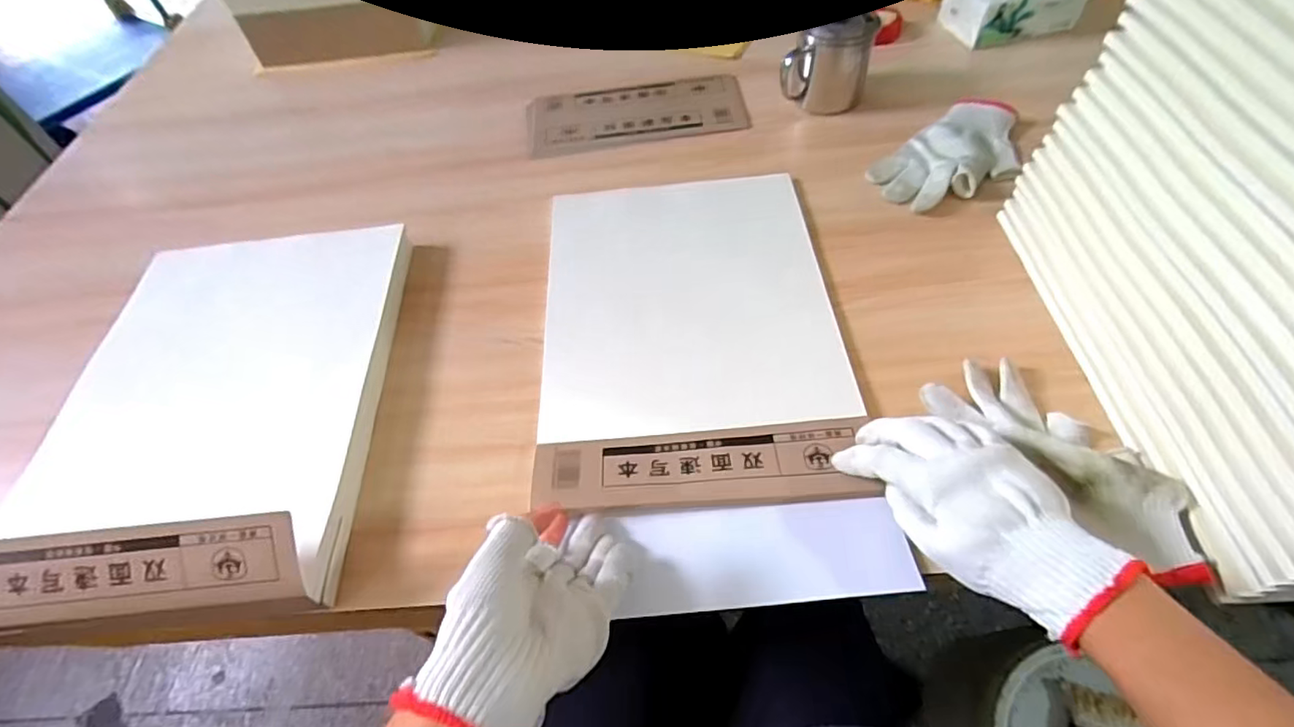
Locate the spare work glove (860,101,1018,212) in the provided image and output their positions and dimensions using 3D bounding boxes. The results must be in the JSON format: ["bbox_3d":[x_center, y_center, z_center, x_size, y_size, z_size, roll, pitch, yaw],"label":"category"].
[{"bbox_3d":[0.336,-0.227,0.629,0.190,0.027,0.108,-34,58,-18],"label":"spare work glove"}]

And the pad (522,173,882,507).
[{"bbox_3d":[0.036,-0.045,0.533,0.256,0.024,0.365,-4,54,2],"label":"pad"}]

